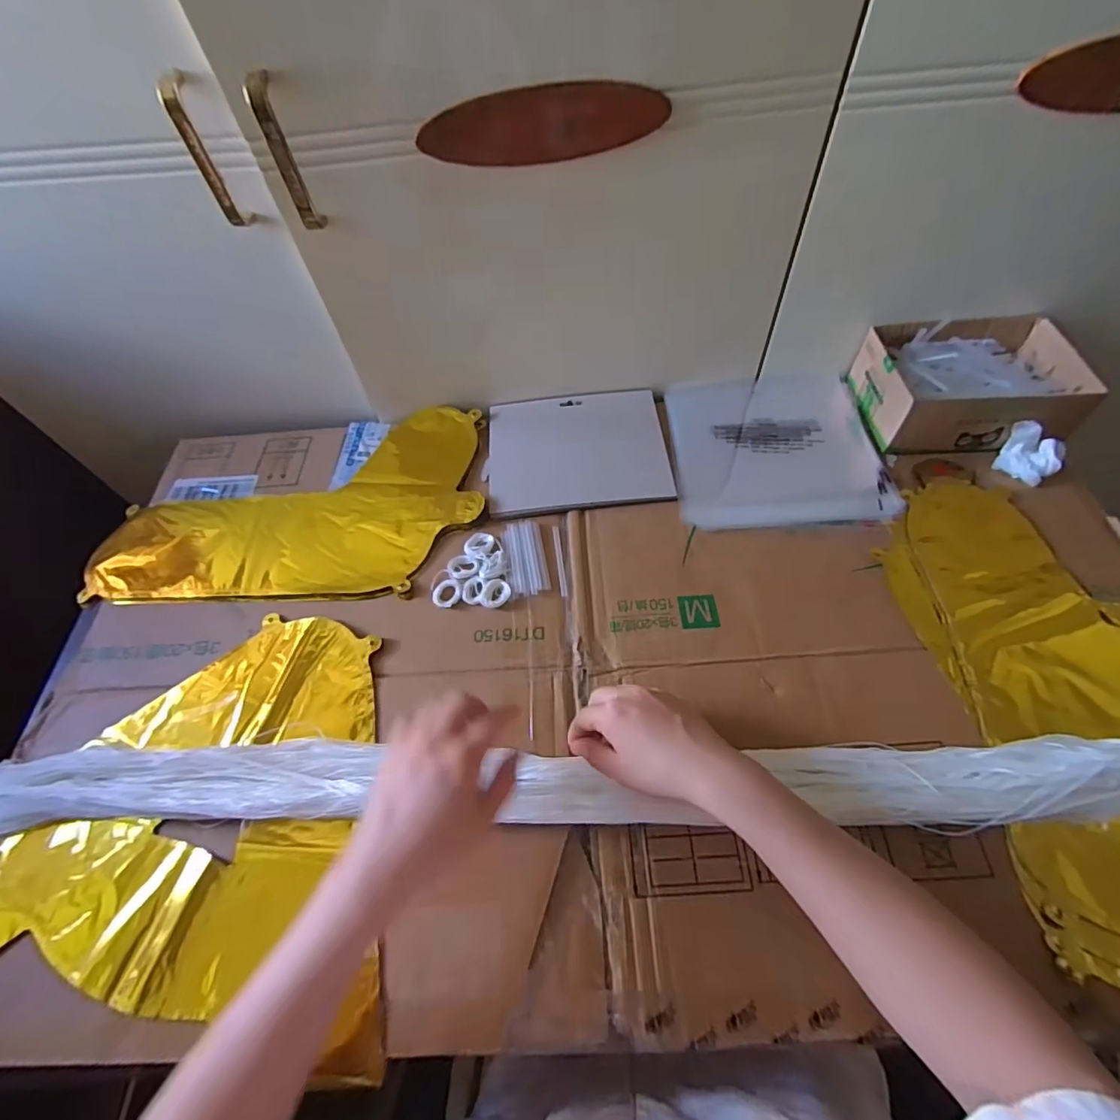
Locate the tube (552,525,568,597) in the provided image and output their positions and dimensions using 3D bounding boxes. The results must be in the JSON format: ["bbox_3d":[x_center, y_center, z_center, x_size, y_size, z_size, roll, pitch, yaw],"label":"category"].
[{"bbox_3d":[0.000,-0.001,0.519,0.007,0.004,0.081,-8,58,-1],"label":"tube"}]

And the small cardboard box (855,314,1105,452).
[{"bbox_3d":[0.434,-0.190,0.580,0.193,0.065,0.147,-3,58,2],"label":"small cardboard box"}]

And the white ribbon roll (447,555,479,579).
[{"bbox_3d":[-0.093,0.006,0.516,0.030,0.004,0.027,26,64,19],"label":"white ribbon roll"}]

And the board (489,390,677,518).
[{"bbox_3d":[0.018,-0.124,0.593,0.188,0.005,0.165,-6,58,1],"label":"board"}]

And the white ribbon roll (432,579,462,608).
[{"bbox_3d":[-0.105,0.031,0.503,0.027,0.004,0.029,-2,58,3],"label":"white ribbon roll"}]

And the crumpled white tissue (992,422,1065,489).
[{"bbox_3d":[0.463,-0.105,0.530,0.051,0.036,0.040,34,66,22],"label":"crumpled white tissue"}]

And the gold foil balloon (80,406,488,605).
[{"bbox_3d":[-0.285,-0.056,0.569,0.401,0.011,0.234,-7,58,0],"label":"gold foil balloon"}]

